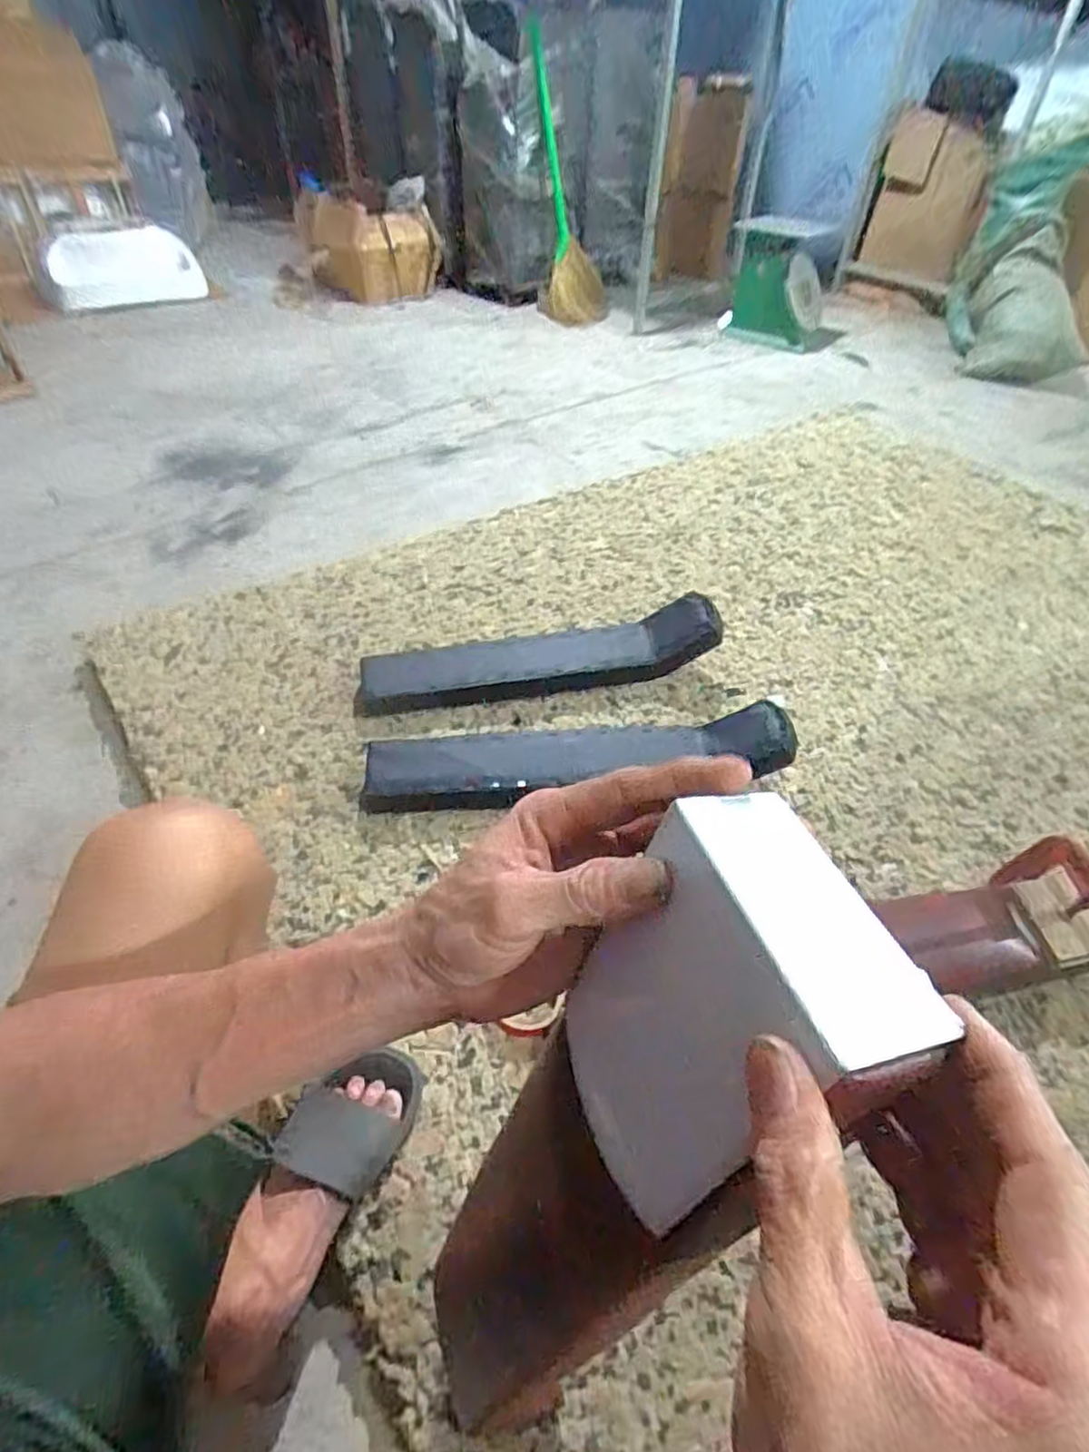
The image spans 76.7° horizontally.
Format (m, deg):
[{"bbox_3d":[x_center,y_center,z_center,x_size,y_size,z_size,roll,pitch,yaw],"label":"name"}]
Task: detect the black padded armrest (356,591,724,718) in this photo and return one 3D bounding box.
[{"bbox_3d":[-0.009,-0.114,1.106,0.580,0.130,0.106,-5,46,-7],"label":"black padded armrest"}]

